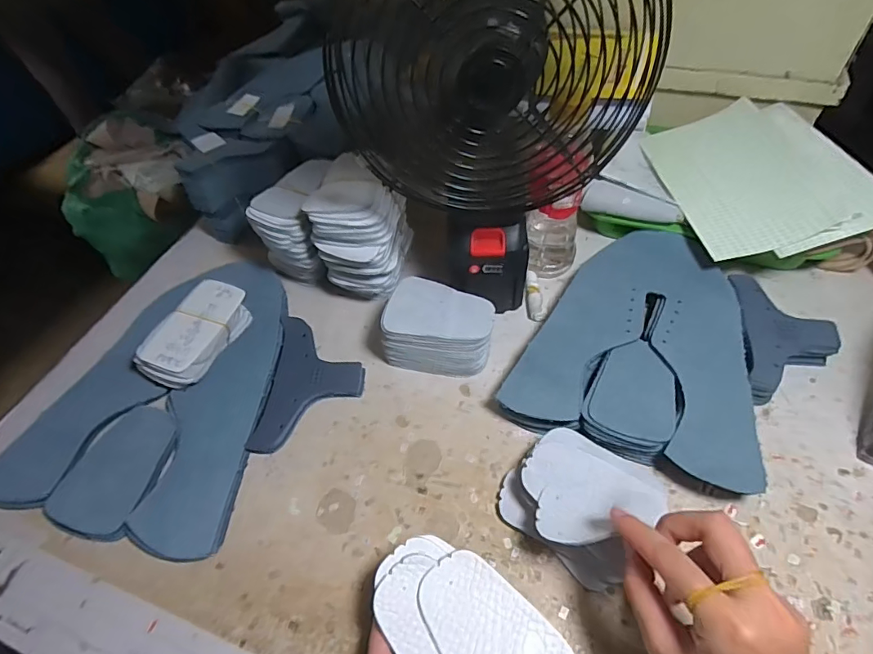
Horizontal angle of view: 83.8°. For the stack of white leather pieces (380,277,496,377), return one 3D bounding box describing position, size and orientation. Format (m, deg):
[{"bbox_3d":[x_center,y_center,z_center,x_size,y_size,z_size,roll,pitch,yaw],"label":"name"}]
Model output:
[{"bbox_3d":[0.003,0.005,0.436,0.092,0.052,0.070,16,55,16],"label":"stack of white leather pieces"}]

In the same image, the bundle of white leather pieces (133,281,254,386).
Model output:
[{"bbox_3d":[-0.224,0.006,0.459,0.063,0.026,0.109,18,55,17],"label":"bundle of white leather pieces"}]

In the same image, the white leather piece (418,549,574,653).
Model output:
[{"bbox_3d":[0.031,0.180,0.286,0.060,0.005,0.091,-34,60,-15],"label":"white leather piece"}]

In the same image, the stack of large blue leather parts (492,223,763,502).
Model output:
[{"bbox_3d":[0.183,0.006,0.444,0.189,0.028,0.239,14,54,15],"label":"stack of large blue leather parts"}]

